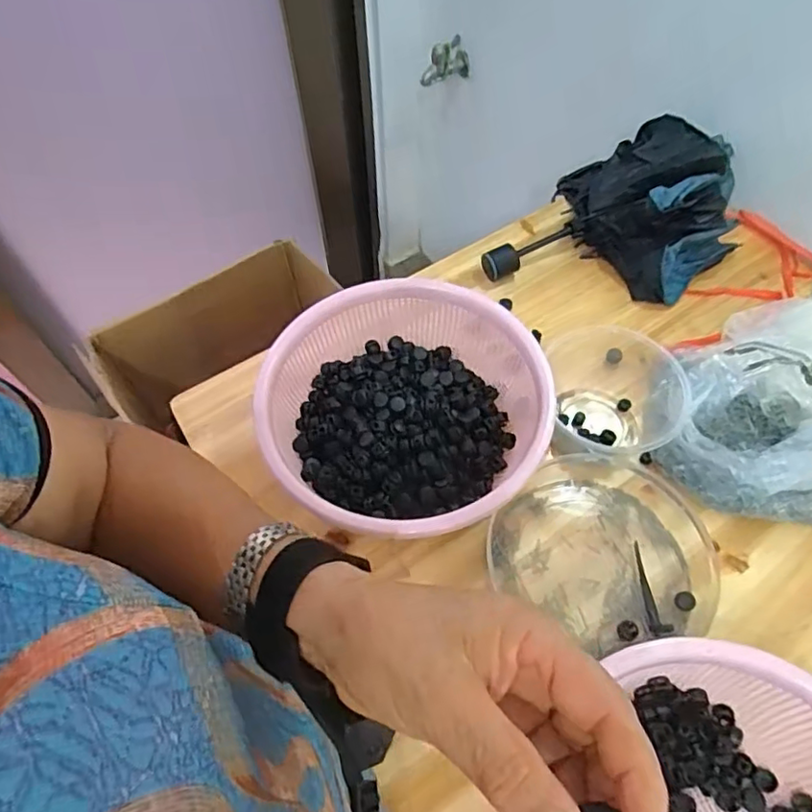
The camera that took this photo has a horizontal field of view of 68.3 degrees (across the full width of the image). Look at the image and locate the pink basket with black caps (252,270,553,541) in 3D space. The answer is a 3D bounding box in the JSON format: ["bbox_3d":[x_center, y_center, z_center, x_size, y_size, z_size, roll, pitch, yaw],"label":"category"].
[{"bbox_3d":[0.005,-0.019,0.627,0.268,0.113,0.287,-1,58,2],"label":"pink basket with black caps"}]

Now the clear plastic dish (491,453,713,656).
[{"bbox_3d":[0.191,0.131,0.571,0.201,0.035,0.184,-1,58,2],"label":"clear plastic dish"}]

